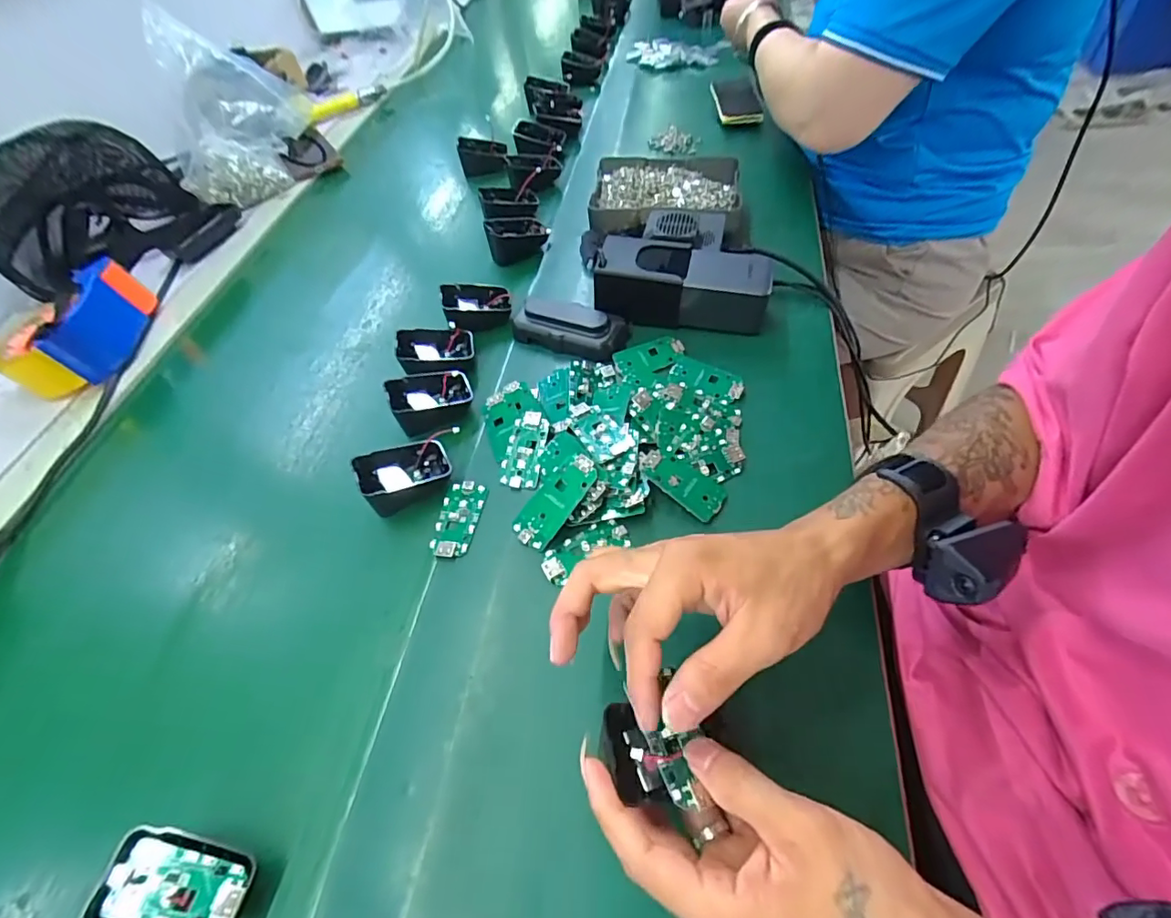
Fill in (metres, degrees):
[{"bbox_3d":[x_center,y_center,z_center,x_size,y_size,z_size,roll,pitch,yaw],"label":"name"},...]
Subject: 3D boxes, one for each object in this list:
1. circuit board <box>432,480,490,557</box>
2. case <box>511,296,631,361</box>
[{"bbox_3d":[-0.097,0.045,0.400,0.032,0.006,0.062,6,54,9],"label":"circuit board"},{"bbox_3d":[-0.014,-0.128,0.500,0.108,0.026,0.051,15,56,15],"label":"case"}]

